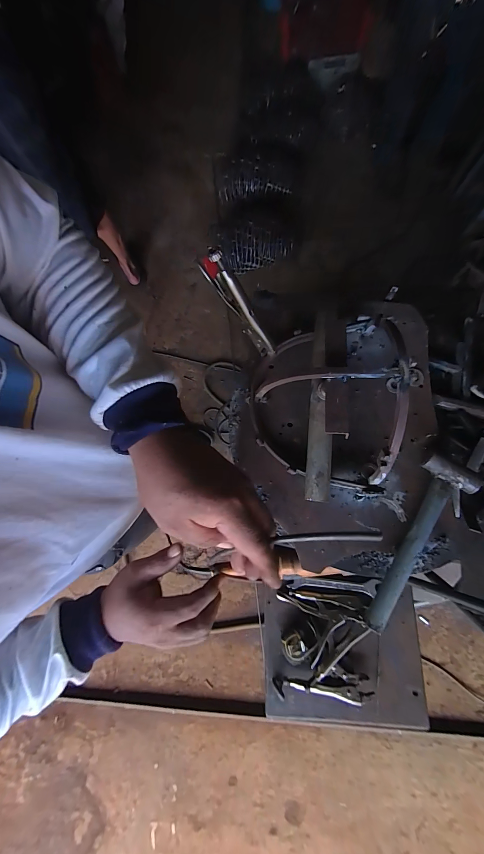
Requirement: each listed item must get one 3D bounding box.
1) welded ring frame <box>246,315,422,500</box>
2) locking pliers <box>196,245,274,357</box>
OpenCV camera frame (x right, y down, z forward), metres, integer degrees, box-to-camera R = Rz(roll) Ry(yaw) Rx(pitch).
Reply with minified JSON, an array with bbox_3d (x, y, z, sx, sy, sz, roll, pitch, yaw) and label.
[{"bbox_3d":[0.113,-0.059,0.410,0.193,0.123,0.256,12,76,6],"label":"welded ring frame"},{"bbox_3d":[0.002,-0.144,0.391,0.046,0.191,0.016,22,77,37],"label":"locking pliers"}]

